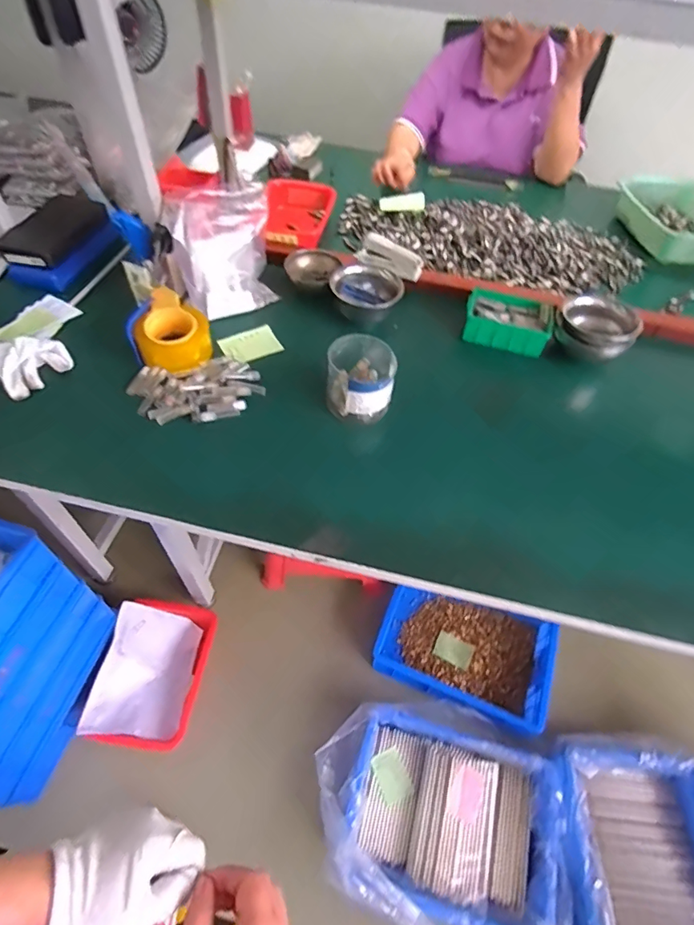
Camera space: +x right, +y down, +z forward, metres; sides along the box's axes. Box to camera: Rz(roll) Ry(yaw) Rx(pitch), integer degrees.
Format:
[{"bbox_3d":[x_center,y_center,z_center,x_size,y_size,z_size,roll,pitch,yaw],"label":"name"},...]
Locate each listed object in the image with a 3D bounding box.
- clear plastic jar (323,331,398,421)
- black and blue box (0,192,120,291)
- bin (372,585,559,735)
[{"bbox_3d":[0.019,-0.126,0.721,0.092,0.082,0.101,2,54,-2],"label":"clear plastic jar"},{"bbox_3d":[-0.535,-0.417,0.892,0.115,0.063,0.217,16,54,8],"label":"black and blue box"},{"bbox_3d":[0.292,0.455,1.193,0.400,0.101,0.294,21,55,12],"label":"bin"}]

